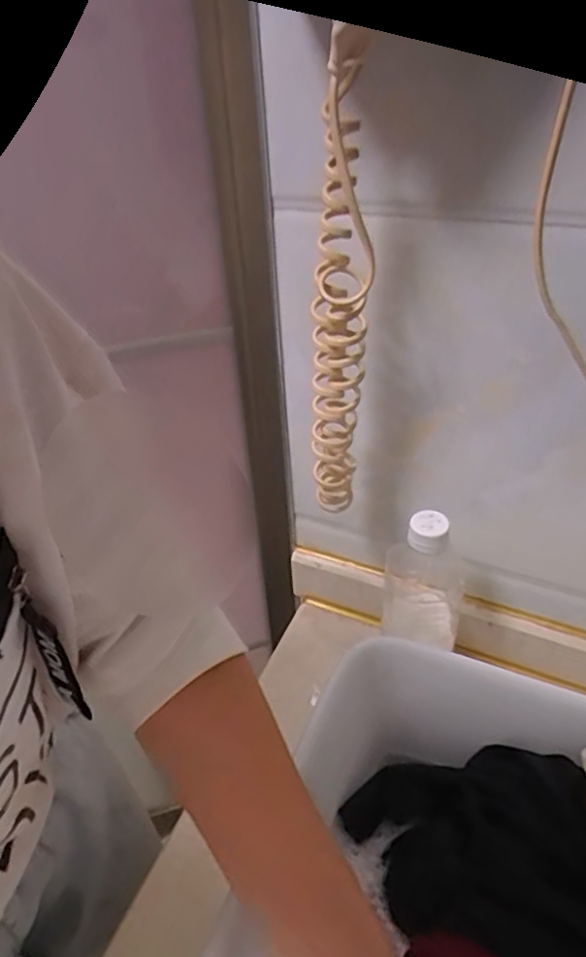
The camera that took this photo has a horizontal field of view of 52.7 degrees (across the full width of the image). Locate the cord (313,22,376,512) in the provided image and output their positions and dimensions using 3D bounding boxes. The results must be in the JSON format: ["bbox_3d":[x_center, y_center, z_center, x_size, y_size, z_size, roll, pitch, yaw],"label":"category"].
[{"bbox_3d":[0.030,-0.096,0.395,0.041,0.298,0.033,0,38,5],"label":"cord"}]

